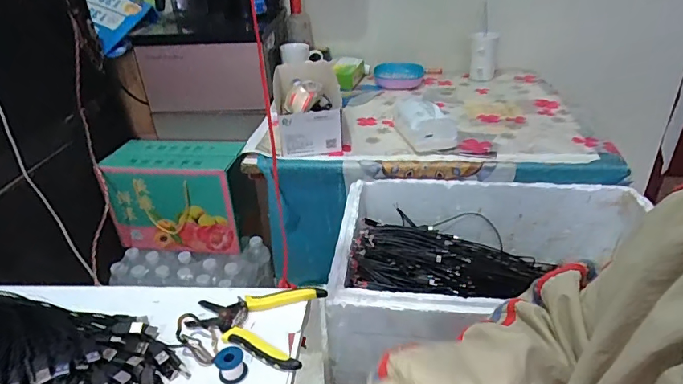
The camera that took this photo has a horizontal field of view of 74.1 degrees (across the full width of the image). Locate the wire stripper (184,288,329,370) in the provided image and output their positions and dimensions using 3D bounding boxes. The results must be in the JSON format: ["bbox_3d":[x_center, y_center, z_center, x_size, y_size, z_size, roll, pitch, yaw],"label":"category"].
[{"bbox_3d":[-0.108,0.154,0.546,0.154,0.017,0.116,5,31,12],"label":"wire stripper"}]

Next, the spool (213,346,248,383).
[{"bbox_3d":[-0.119,0.185,0.486,0.030,0.025,0.032,-1,31,1],"label":"spool"}]

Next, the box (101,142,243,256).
[{"bbox_3d":[-0.401,0.011,1.164,0.321,0.244,0.160,2,31,7],"label":"box"}]

